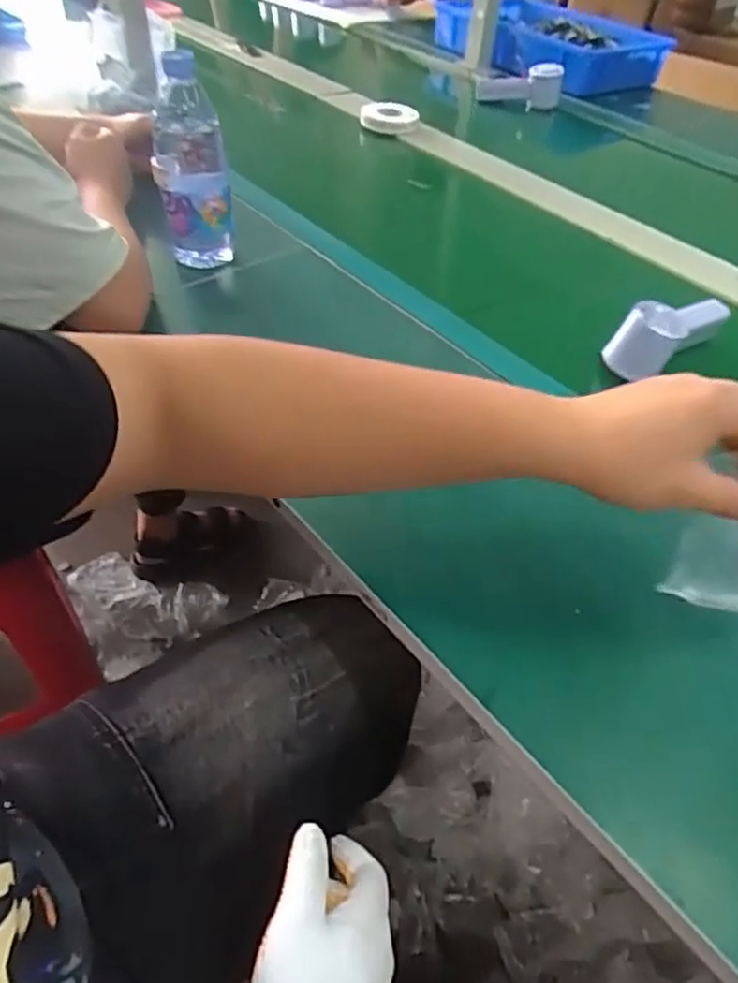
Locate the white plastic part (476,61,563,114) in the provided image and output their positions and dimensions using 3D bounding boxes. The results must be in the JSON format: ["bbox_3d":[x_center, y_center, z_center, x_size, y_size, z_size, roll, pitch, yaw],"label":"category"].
[{"bbox_3d":[0.273,-0.726,1.192,0.150,0.073,0.053,2,46,-4],"label":"white plastic part"}]

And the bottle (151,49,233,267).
[{"bbox_3d":[-0.177,-0.316,0.671,0.072,0.196,0.053,-6,47,-11],"label":"bottle"}]

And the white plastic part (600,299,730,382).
[{"bbox_3d":[0.308,-0.158,0.656,0.154,0.053,0.054,-23,52,-25],"label":"white plastic part"}]

